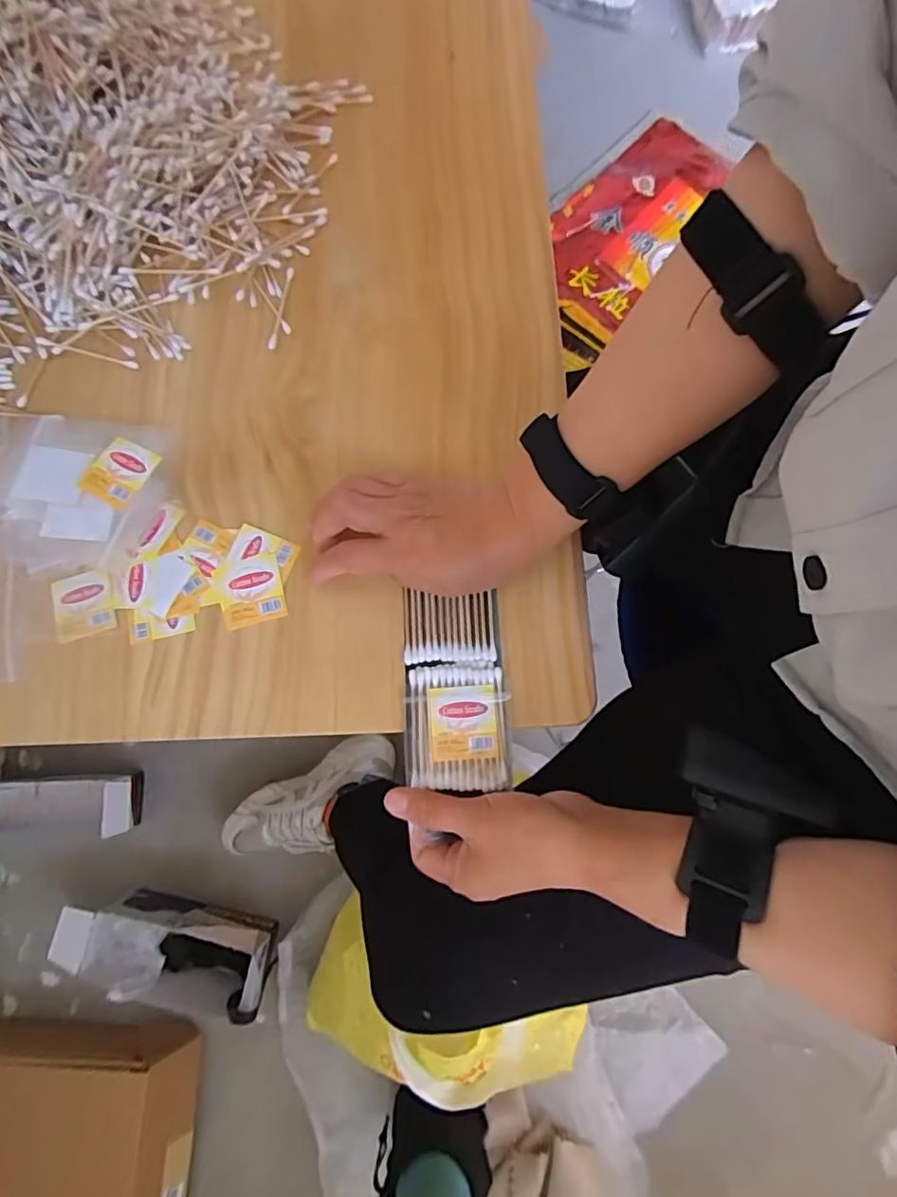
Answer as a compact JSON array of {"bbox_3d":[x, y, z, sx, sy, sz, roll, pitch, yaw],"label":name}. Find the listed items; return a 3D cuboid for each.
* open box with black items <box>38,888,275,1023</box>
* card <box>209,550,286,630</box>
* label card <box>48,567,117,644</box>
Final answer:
[{"bbox_3d":[-0.368,0.472,0.742,0.278,0.139,0.106,10,78,4],"label":"open box with black items"},{"bbox_3d":[-0.131,-0.005,0.364,0.043,0.004,0.045,-16,78,-2],"label":"card"},{"bbox_3d":[-0.241,0.004,0.364,0.040,0.004,0.042,-16,79,1],"label":"label card"}]

